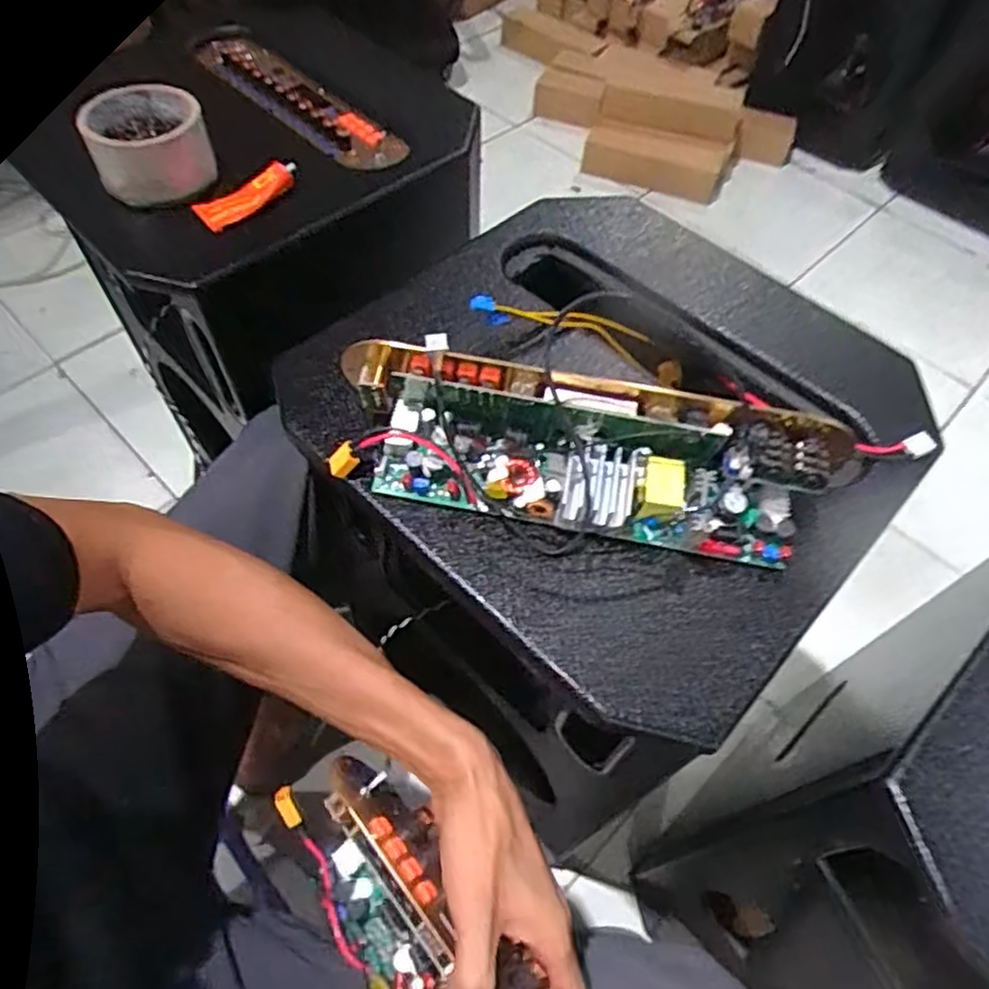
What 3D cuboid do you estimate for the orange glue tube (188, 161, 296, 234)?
[{"bbox_3d":[-0.194,-0.235,0.549,0.083,0.022,0.022,-35,64,-6],"label":"orange glue tube"}]

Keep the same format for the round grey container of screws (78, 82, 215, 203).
[{"bbox_3d":[-0.271,-0.277,0.548,0.091,0.049,0.081,-7,58,-7],"label":"round grey container of screws"}]

